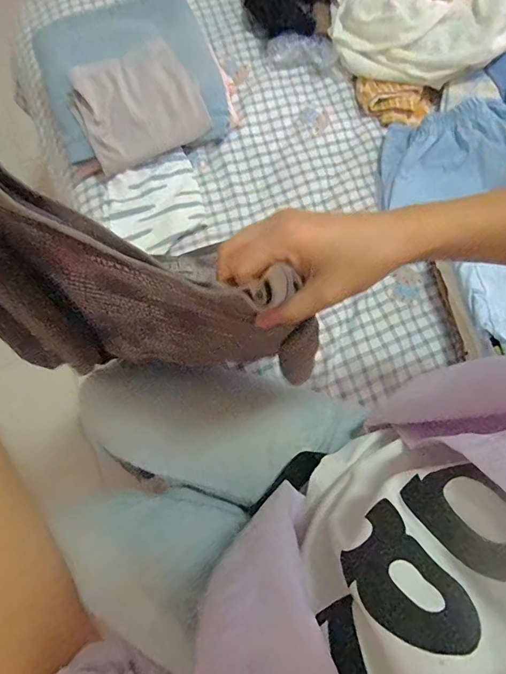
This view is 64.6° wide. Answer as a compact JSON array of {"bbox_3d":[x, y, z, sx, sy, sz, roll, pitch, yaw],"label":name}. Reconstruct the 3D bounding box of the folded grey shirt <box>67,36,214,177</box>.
[{"bbox_3d":[-0.159,-0.327,0.563,0.169,0.016,0.132,-30,105,-11],"label":"folded grey shirt"}]

